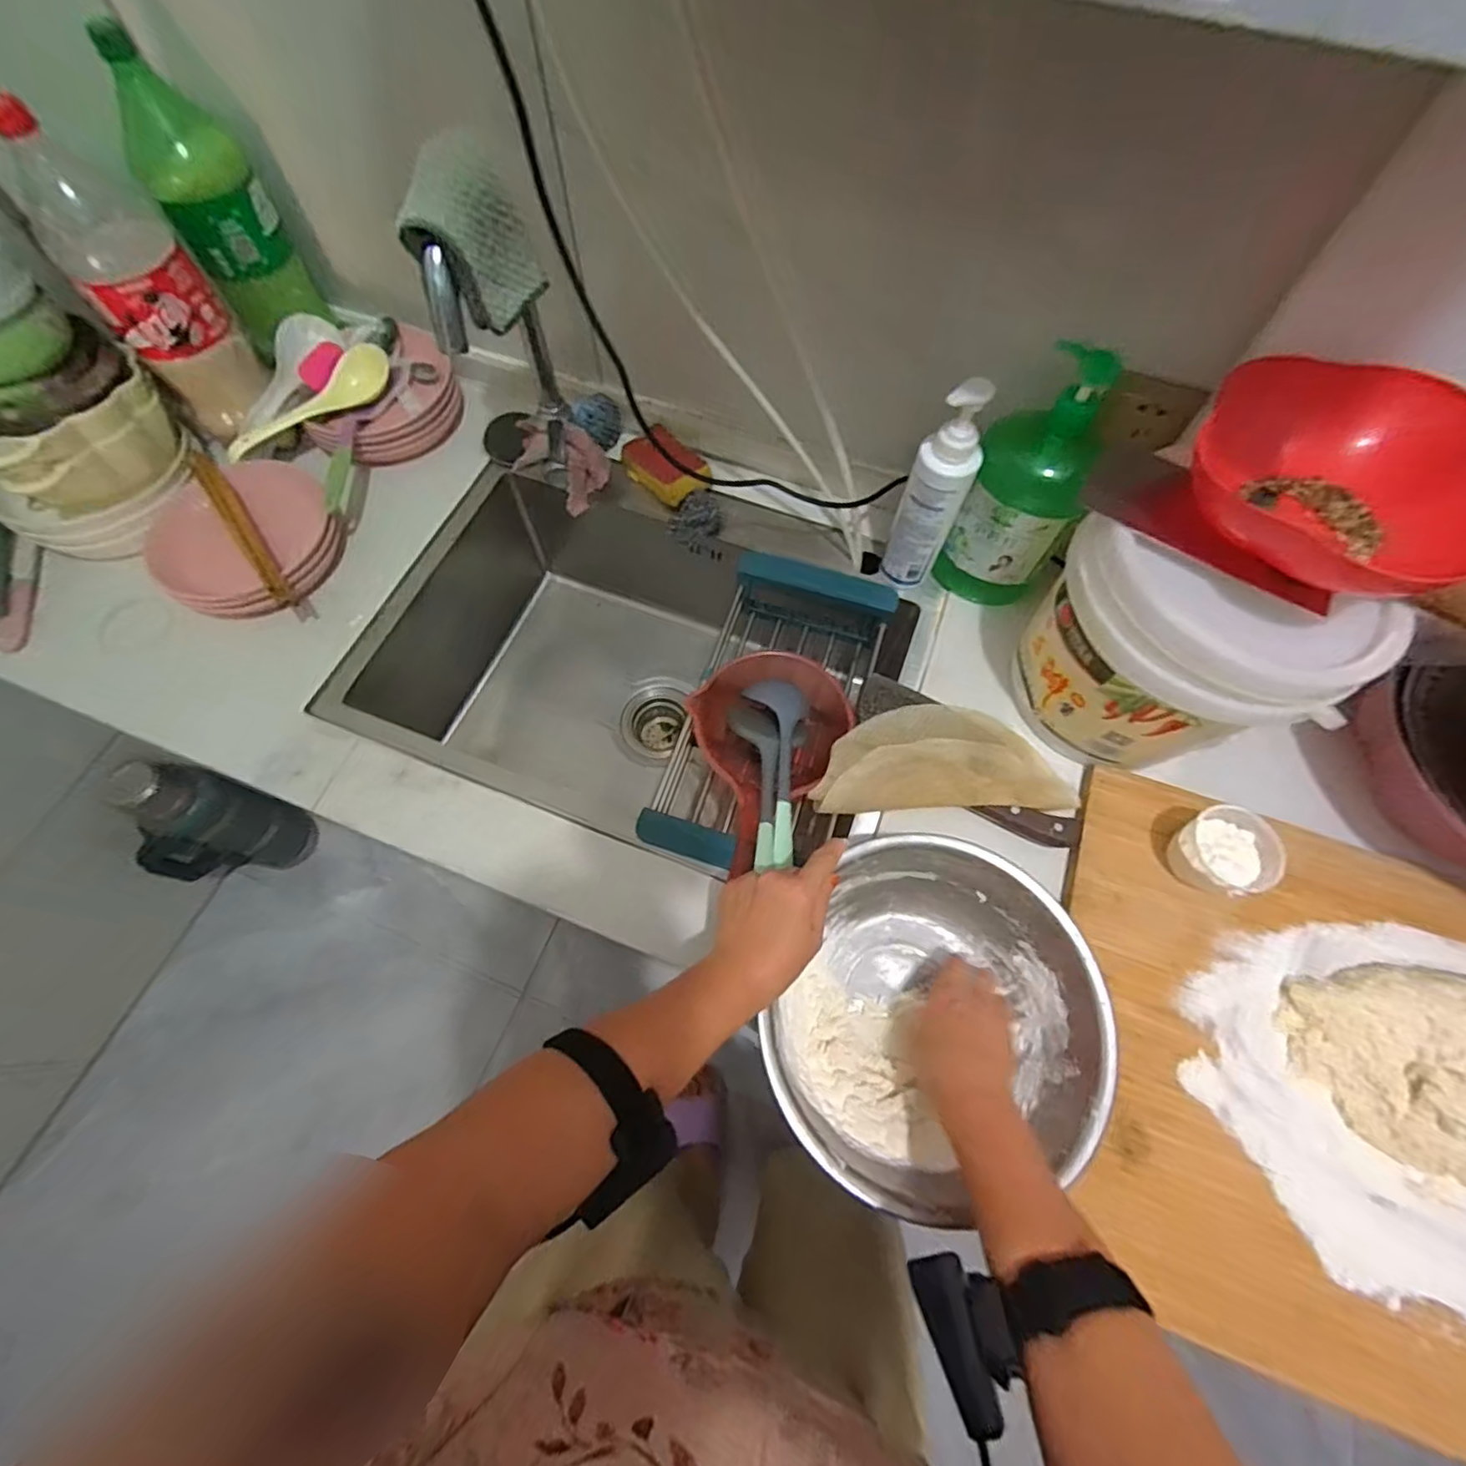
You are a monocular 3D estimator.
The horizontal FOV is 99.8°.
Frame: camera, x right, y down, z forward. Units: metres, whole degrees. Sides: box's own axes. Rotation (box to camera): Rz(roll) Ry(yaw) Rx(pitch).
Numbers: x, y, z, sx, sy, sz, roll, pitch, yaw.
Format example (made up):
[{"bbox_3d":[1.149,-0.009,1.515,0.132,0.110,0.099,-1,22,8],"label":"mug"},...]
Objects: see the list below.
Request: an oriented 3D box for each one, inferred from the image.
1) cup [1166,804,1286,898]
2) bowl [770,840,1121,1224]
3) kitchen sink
[{"bbox_3d":[0.436,0.108,0.560,0.074,0.058,0.073,0,68,0],"label":"cup"},{"bbox_3d":[0.163,0.232,0.504,0.229,0.098,0.255,28,70,11],"label":"bowl"},{"bbox_3d":[-0.109,-0.075,0.827,0.581,0.240,0.436,21,67,8],"label":"kitchen sink"}]

